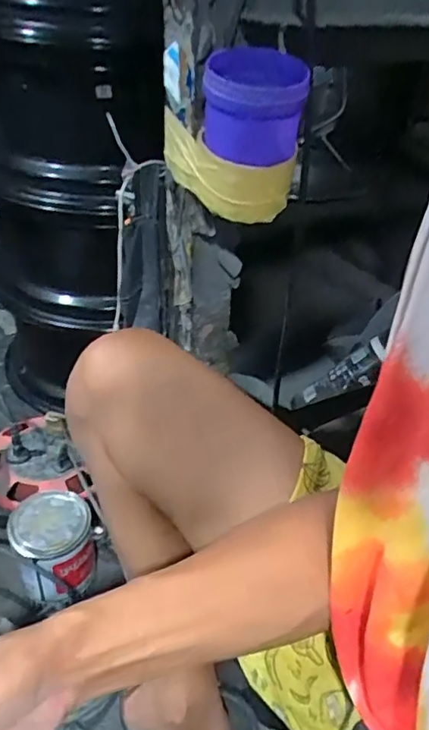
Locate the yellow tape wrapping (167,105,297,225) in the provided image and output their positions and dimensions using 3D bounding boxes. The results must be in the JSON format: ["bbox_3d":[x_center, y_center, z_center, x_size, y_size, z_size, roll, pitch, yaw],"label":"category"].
[{"bbox_3d":[0.006,-0.170,0.484,0.069,0.053,0.124,-14,40,-24],"label":"yellow tape wrapping"}]

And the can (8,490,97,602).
[{"bbox_3d":[-0.216,0.244,0.754,0.098,0.101,0.103,-14,40,-24],"label":"can"}]

